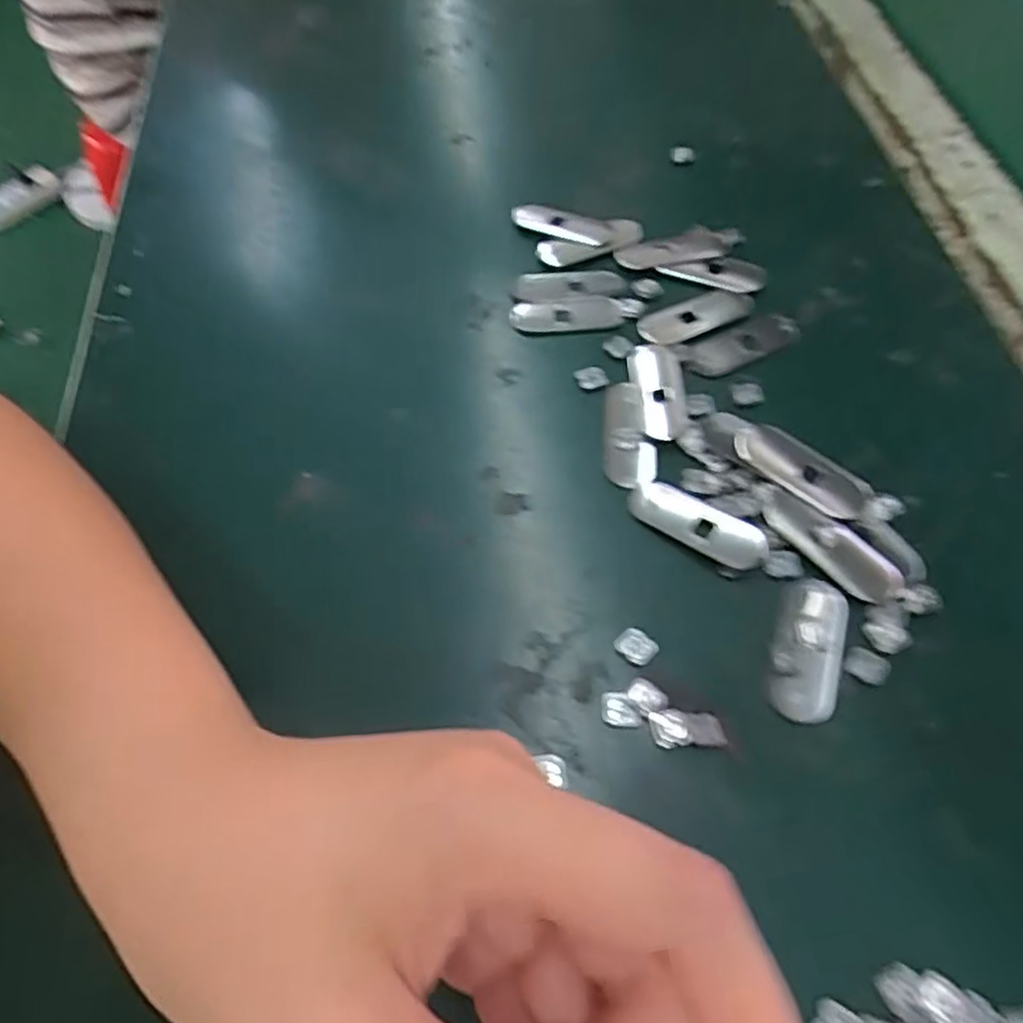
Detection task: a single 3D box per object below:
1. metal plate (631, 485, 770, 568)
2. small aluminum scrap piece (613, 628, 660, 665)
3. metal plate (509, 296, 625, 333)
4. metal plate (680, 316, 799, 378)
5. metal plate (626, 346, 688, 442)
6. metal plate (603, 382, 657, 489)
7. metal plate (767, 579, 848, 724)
[{"bbox_3d":[0.068,0.003,0.260,0.052,0.004,0.018,32,66,20],"label":"metal plate"},{"bbox_3d":[0.042,0.045,0.239,0.013,0.004,0.010,37,68,22],"label":"small aluminum scrap piece"},{"bbox_3d":[0.025,-0.088,0.317,0.049,0.004,0.020,-5,59,1],"label":"metal plate"},{"bbox_3d":[0.098,-0.071,0.303,0.052,0.004,0.018,-23,61,-10],"label":"metal plate"},{"bbox_3d":[0.060,-0.050,0.291,0.021,0.004,0.048,-2,59,3],"label":"metal plate"},{"bbox_3d":[0.047,-0.032,0.282,0.020,0.004,0.049,1,60,5],"label":"metal plate"},{"bbox_3d":[0.099,0.044,0.235,0.022,0.004,0.048,15,62,12],"label":"metal plate"}]

